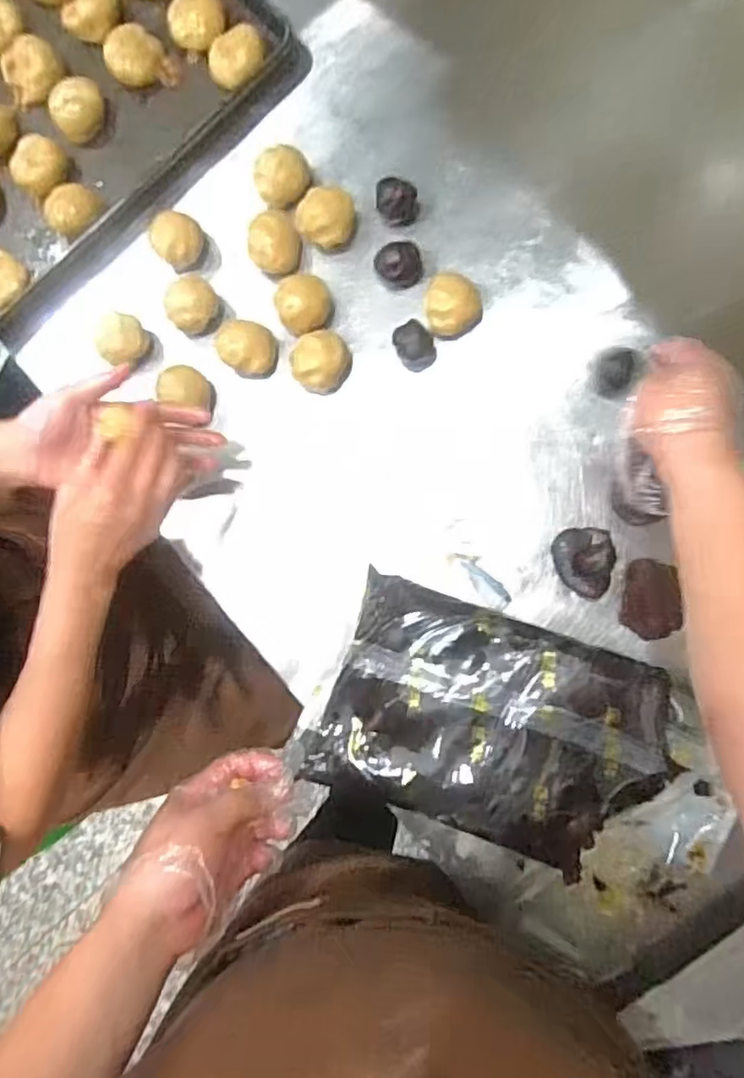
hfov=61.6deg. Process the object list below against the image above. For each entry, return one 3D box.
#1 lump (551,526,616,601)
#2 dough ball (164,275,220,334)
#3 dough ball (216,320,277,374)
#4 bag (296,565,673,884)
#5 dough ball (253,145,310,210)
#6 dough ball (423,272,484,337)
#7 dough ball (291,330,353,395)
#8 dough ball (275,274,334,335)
[{"bbox_3d":[0.206,0.024,0.608,0.059,0.031,0.069,2,85,7],"label":"lump"},{"bbox_3d":[-0.188,-0.244,0.657,0.055,0.043,0.051,-41,82,2],"label":"dough ball"},{"bbox_3d":[-0.126,-0.198,0.647,0.052,0.047,0.056,-1,85,6],"label":"dough ball"},{"bbox_3d":[0.102,0.165,0.551,0.287,0.043,0.193,19,87,8],"label":"bag"},{"bbox_3d":[-0.092,-0.376,0.657,0.055,0.045,0.056,-1,85,6],"label":"dough ball"},{"bbox_3d":[0.082,-0.231,0.624,0.055,0.045,0.051,-1,85,6],"label":"dough ball"},{"bbox_3d":[-0.052,-0.183,0.641,0.062,0.056,0.054,-45,82,1],"label":"dough ball"},{"bbox_3d":[-0.067,-0.238,0.644,0.054,0.046,0.052,-1,85,6],"label":"dough ball"}]

